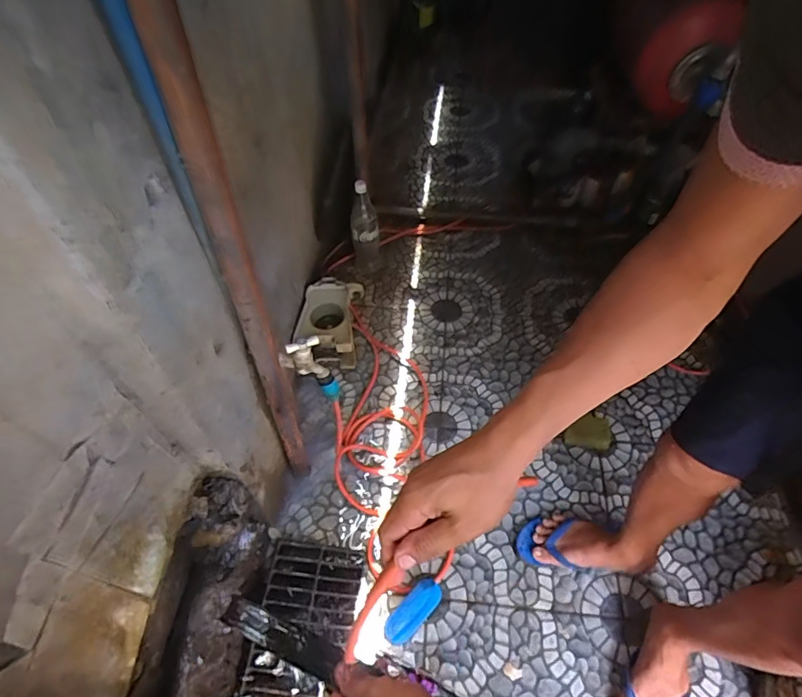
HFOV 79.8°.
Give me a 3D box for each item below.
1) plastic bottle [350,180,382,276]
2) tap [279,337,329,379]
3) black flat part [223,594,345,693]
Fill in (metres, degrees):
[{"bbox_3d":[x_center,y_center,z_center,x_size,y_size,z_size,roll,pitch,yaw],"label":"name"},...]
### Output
[{"bbox_3d":[-0.111,-0.369,1.501,0.088,0.309,0.095,-2,54,-1],"label":"plastic bottle"},{"bbox_3d":[-0.182,0.016,0.879,0.085,0.090,0.036,-6,54,-4],"label":"tap"},{"bbox_3d":[-0.136,0.308,0.519,0.194,0.019,0.030,-3,45,41],"label":"black flat part"}]

